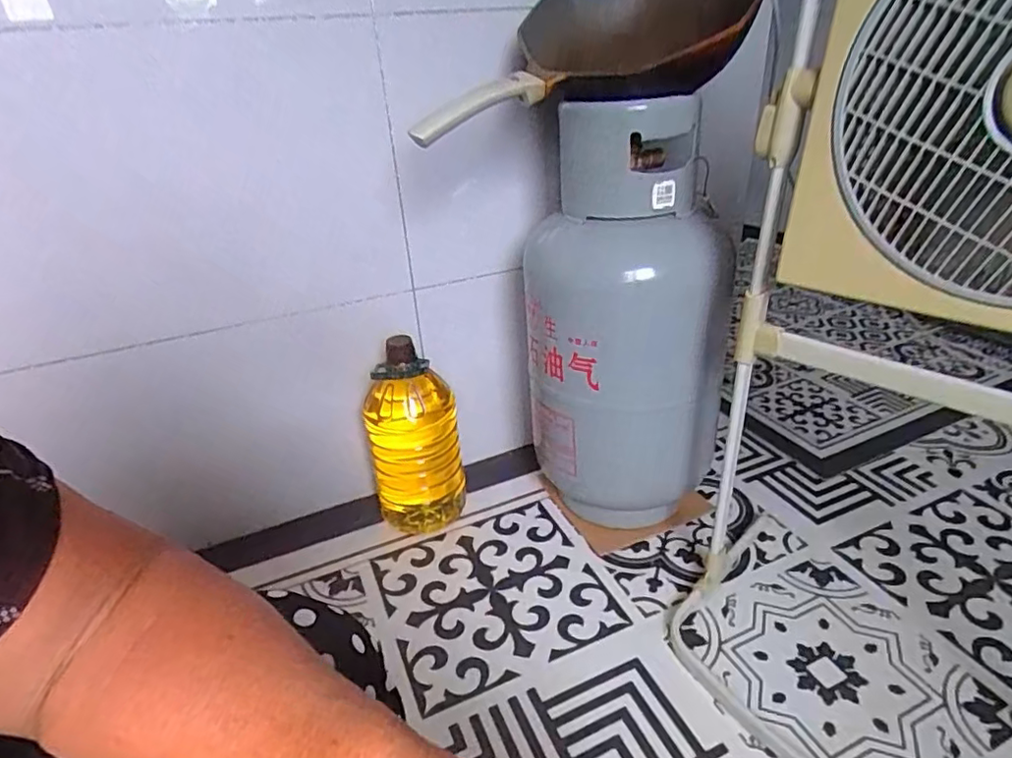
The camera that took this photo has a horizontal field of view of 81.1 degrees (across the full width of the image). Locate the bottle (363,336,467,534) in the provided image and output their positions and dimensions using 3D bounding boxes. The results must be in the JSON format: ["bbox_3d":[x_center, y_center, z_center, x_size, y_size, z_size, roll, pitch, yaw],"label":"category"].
[{"bbox_3d":[-0.166,0.092,1.035,0.151,0.346,0.154,-13,30,-12],"label":"bottle"}]

